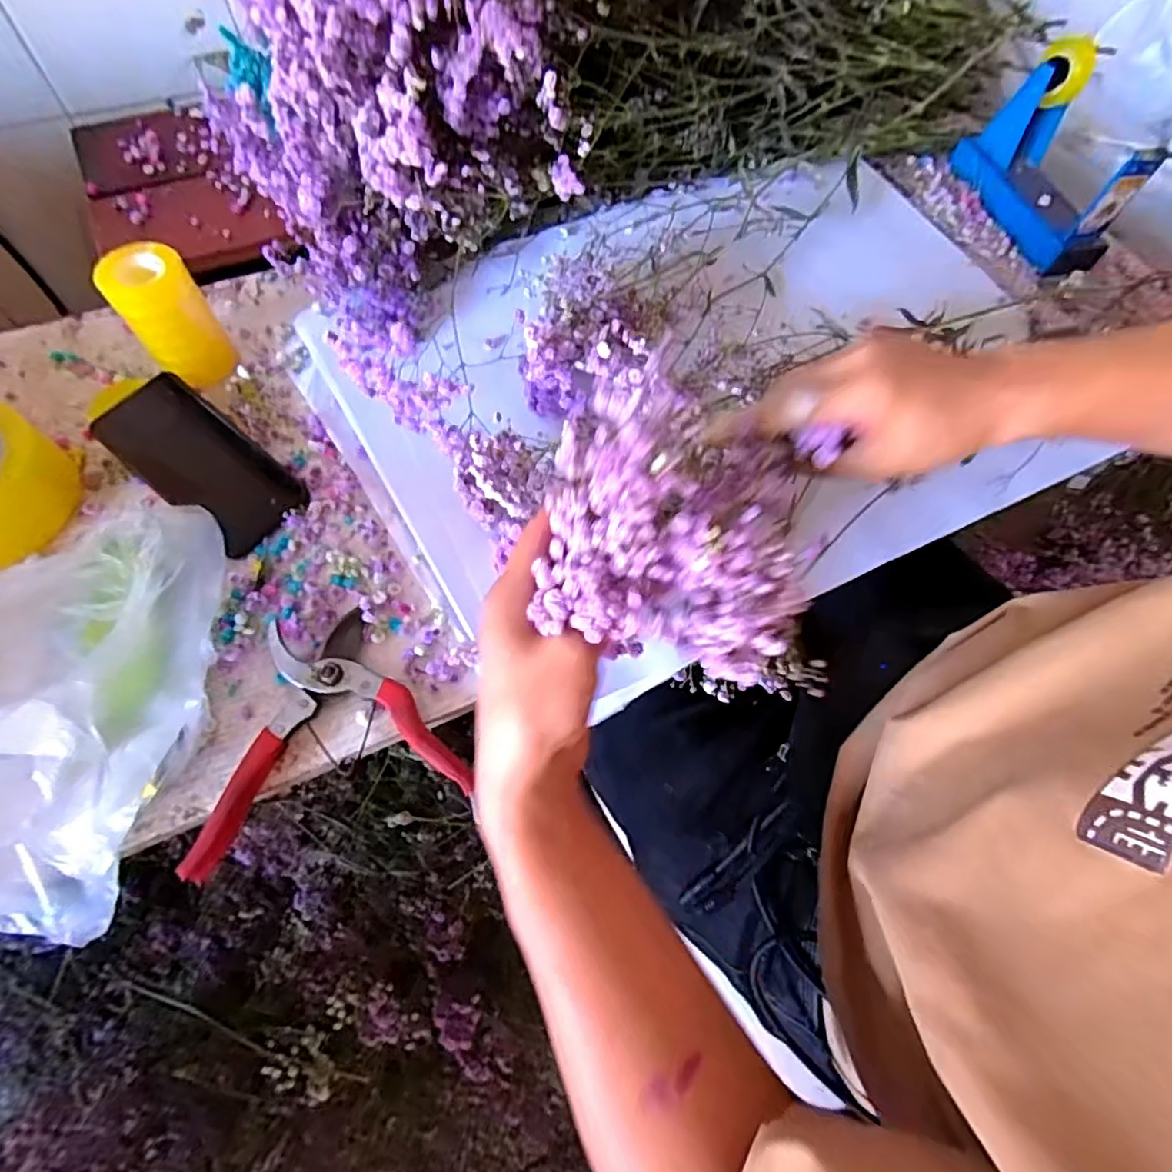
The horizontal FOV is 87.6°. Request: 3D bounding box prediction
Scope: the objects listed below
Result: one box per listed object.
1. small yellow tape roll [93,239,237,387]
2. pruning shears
[{"bbox_3d":[-0.332,-0.212,0.492,0.060,0.096,0.057,2,64,-3],"label":"small yellow tape roll"},{"bbox_3d":[-0.173,0.088,0.394,0.161,0.019,0.140,-18,67,-12],"label":"pruning shears"}]

